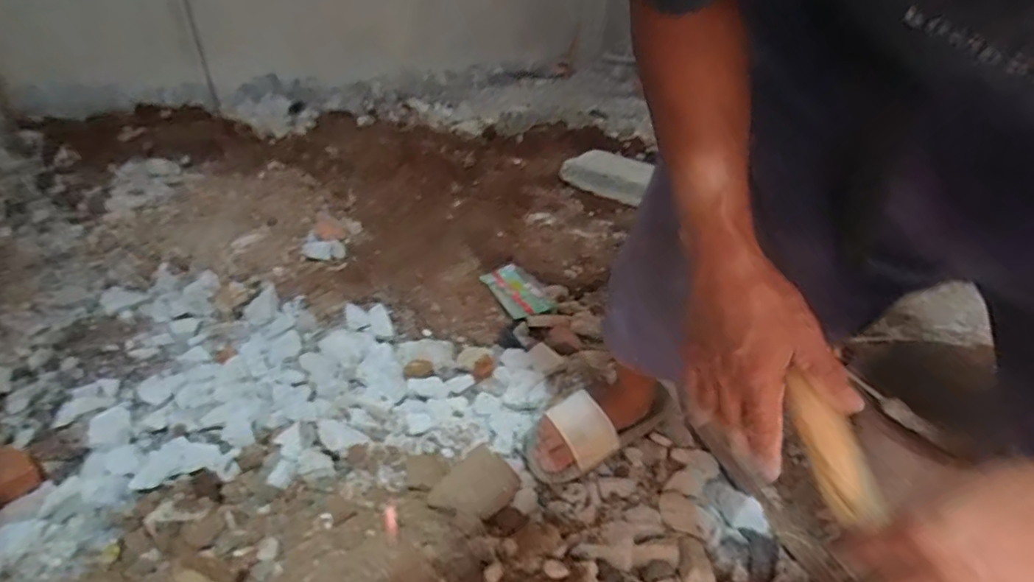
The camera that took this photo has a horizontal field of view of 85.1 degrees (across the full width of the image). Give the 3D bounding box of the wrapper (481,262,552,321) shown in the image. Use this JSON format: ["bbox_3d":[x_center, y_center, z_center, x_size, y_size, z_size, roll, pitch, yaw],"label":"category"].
[{"bbox_3d":[0.001,0.002,1.244,0.108,0.026,0.197,-13,37,-24],"label":"wrapper"}]

